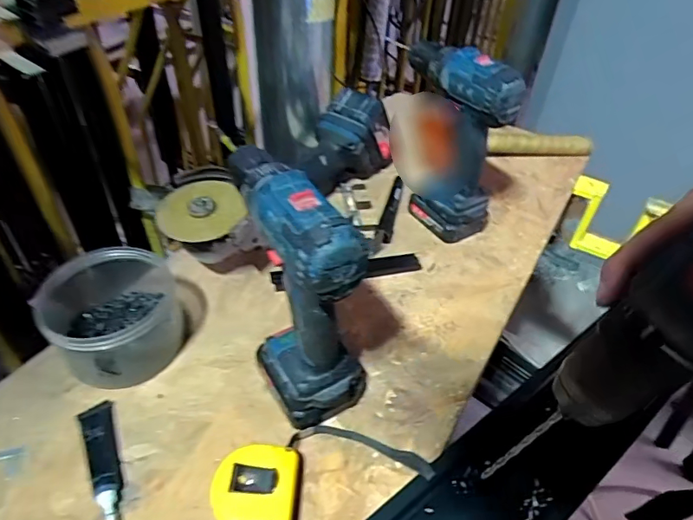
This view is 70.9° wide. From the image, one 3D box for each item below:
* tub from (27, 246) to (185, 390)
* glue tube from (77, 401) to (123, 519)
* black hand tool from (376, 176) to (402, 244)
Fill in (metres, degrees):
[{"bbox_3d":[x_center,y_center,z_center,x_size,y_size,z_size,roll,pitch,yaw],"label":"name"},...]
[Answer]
[{"bbox_3d":[-0.226,0.047,0.477,0.109,0.072,0.138,-15,46,-19],"label":"tub"},{"bbox_3d":[-0.198,0.162,0.397,0.026,0.016,0.111,-20,47,-23],"label":"glue tube"},{"bbox_3d":[0.061,-0.074,0.660,0.018,0.016,0.139,11,43,8],"label":"black hand tool"}]

